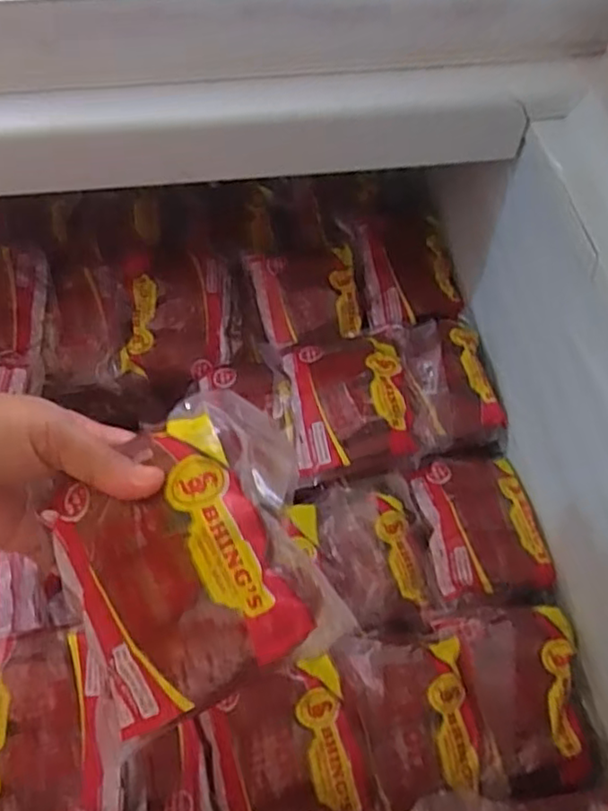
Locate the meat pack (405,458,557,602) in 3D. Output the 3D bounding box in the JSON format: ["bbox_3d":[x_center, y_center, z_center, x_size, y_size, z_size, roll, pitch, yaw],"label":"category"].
[{"bbox_3d":[0.144,0.094,0.524,0.095,0.019,0.116,-6,59,-5],"label":"meat pack"}]

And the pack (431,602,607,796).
[{"bbox_3d":[0.161,0.209,0.465,0.094,0.048,0.120,-12,59,-9],"label":"pack"}]

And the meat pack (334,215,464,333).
[{"bbox_3d":[0.102,-0.131,0.644,0.105,0.042,0.125,-8,59,-7],"label":"meat pack"}]

